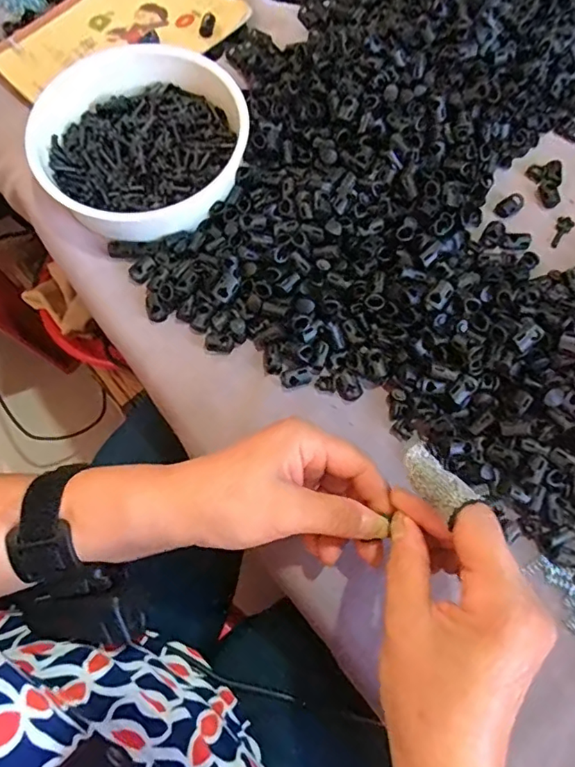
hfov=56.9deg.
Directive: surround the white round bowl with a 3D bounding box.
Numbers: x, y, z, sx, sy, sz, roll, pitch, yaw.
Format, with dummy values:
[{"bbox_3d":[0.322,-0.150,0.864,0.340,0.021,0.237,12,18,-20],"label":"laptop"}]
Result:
[{"bbox_3d":[-0.113,-0.189,0.421,0.160,0.050,0.154,0,71,1],"label":"white round bowl"}]

